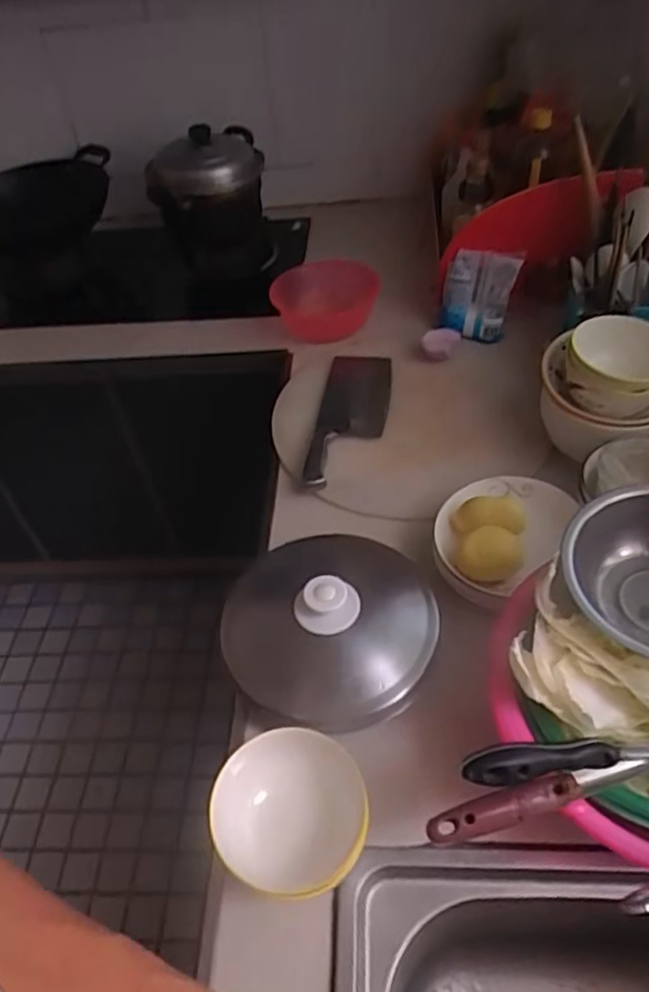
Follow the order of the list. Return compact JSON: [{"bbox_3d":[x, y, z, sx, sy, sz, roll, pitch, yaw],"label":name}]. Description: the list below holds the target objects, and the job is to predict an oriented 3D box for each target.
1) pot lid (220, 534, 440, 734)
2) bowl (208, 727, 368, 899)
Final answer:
[{"bbox_3d":[0.008,0.128,0.696,0.214,0.078,0.225,-3,47,3],"label":"pot lid"},{"bbox_3d":[-0.026,0.271,0.565,0.127,0.073,0.110,17,51,21],"label":"bowl"}]

